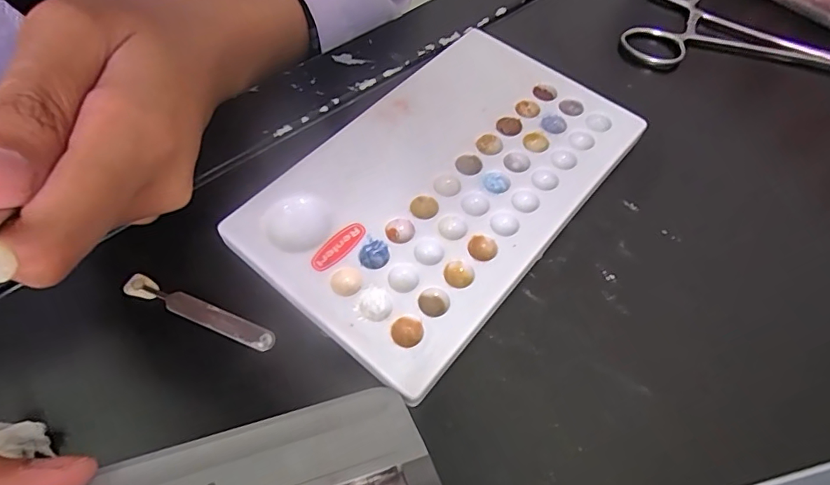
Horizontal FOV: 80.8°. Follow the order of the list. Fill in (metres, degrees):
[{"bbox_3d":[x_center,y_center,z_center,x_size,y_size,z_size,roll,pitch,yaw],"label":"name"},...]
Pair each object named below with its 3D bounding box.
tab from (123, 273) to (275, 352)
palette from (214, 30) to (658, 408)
[{"bbox_3d":[-0.074,0.024,0.167,0.054,0.006,0.008,20,60,10],"label":"tab"},{"bbox_3d":[0.013,-0.024,0.193,0.093,0.012,0.150,37,64,19],"label":"palette"}]

